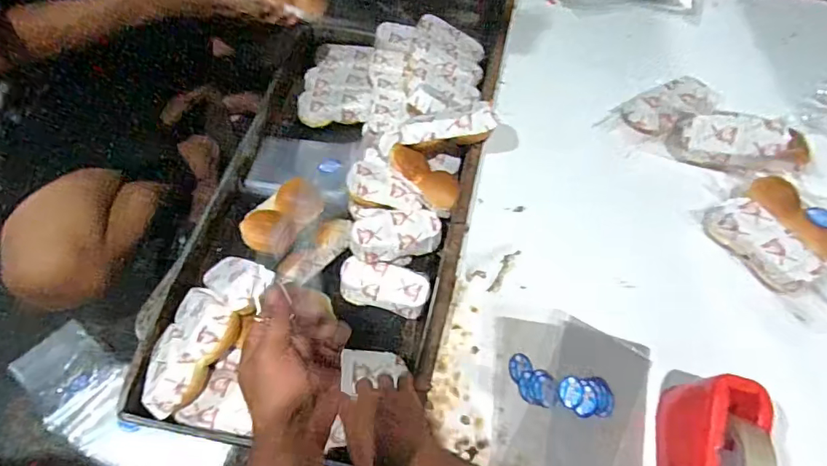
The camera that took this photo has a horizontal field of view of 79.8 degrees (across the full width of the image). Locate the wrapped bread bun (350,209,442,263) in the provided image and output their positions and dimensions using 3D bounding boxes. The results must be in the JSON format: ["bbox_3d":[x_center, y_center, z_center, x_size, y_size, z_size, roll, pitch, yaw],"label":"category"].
[{"bbox_3d":[-0.027,0.006,0.745,0.137,0.056,0.076,-11,58,-11],"label":"wrapped bread bun"}]

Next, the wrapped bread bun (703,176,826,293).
[{"bbox_3d":[0.508,-0.004,0.689,0.138,0.051,0.148,-29,63,-21],"label":"wrapped bread bun"}]

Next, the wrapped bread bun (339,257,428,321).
[{"bbox_3d":[-0.044,0.082,0.740,0.129,0.037,0.066,14,79,1],"label":"wrapped bread bun"}]

